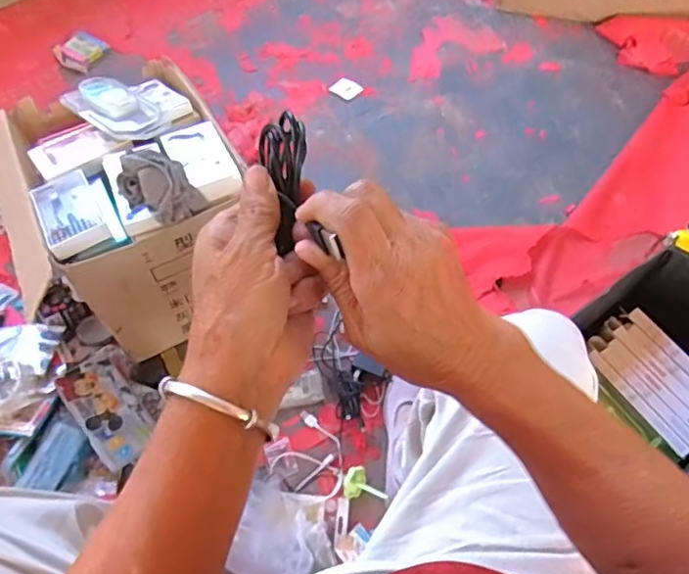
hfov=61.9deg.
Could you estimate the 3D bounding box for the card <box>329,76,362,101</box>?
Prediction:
[{"bbox_3d":[0.004,-0.454,1.315,0.063,0.005,0.057,33,67,19],"label":"card"}]

